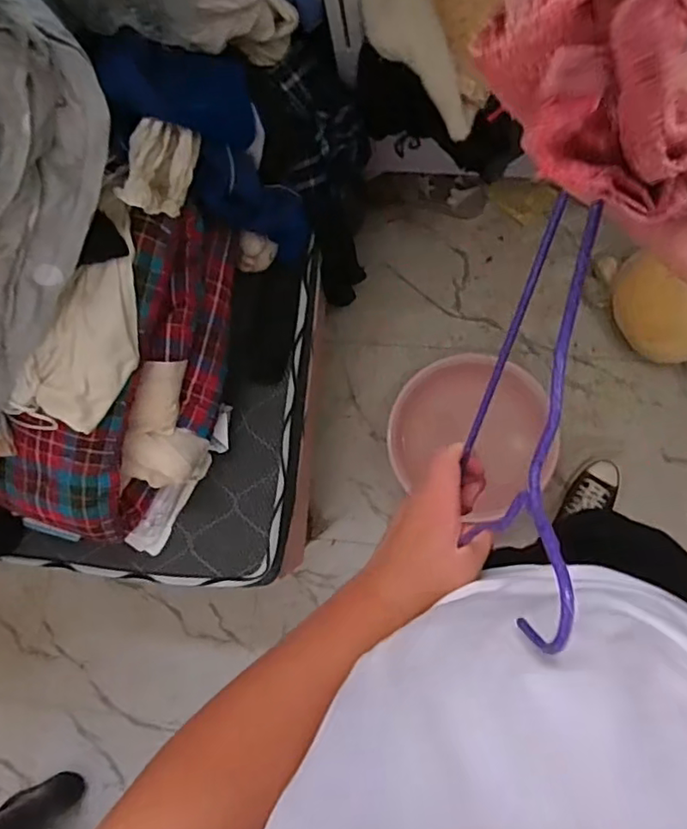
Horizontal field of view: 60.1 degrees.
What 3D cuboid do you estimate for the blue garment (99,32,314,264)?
[{"bbox_3d":[-0.174,-0.377,0.892,0.194,0.439,0.079,-48,56,1],"label":"blue garment"}]

